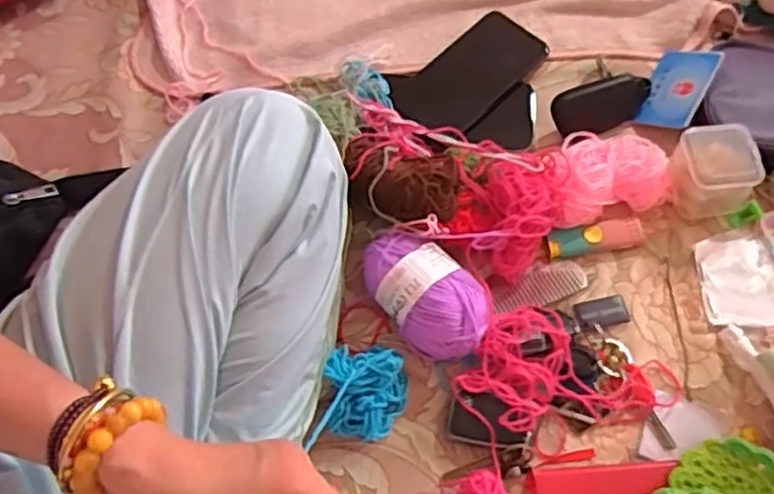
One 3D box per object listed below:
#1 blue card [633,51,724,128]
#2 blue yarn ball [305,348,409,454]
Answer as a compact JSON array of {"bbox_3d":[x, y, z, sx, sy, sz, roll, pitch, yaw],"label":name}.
[{"bbox_3d":[0.261,-0.144,0.606,0.053,0.007,0.086,18,72,40],"label":"blue card"},{"bbox_3d":[-0.021,0.115,0.513,0.068,0.039,0.070,-1,69,1],"label":"blue yarn ball"}]

